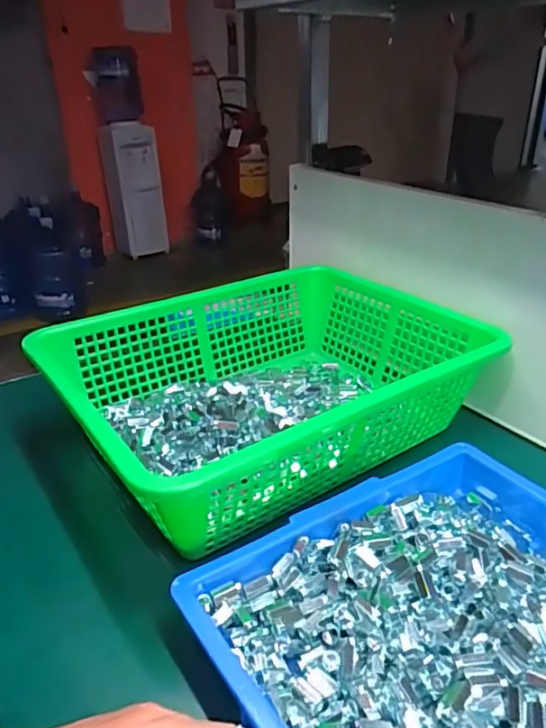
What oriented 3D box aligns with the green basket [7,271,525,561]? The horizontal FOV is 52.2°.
[{"bbox_3d":[-0.002,0.023,0.572,0.390,0.114,0.306,-20,33,-31],"label":"green basket"}]

